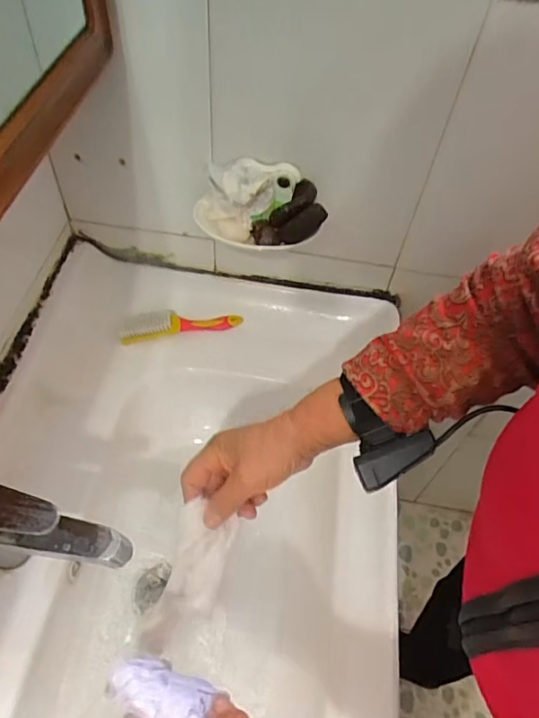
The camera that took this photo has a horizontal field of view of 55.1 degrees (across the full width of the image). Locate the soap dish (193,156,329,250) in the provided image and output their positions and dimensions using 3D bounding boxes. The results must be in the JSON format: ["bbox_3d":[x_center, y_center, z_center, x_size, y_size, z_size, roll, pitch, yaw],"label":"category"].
[{"bbox_3d":[-0.011,-0.178,0.602,0.149,0.050,0.101,10,54,2],"label":"soap dish"}]

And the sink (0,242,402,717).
[{"bbox_3d":[-0.111,0.240,0.580,0.473,0.180,0.803,9,54,1],"label":"sink"}]

